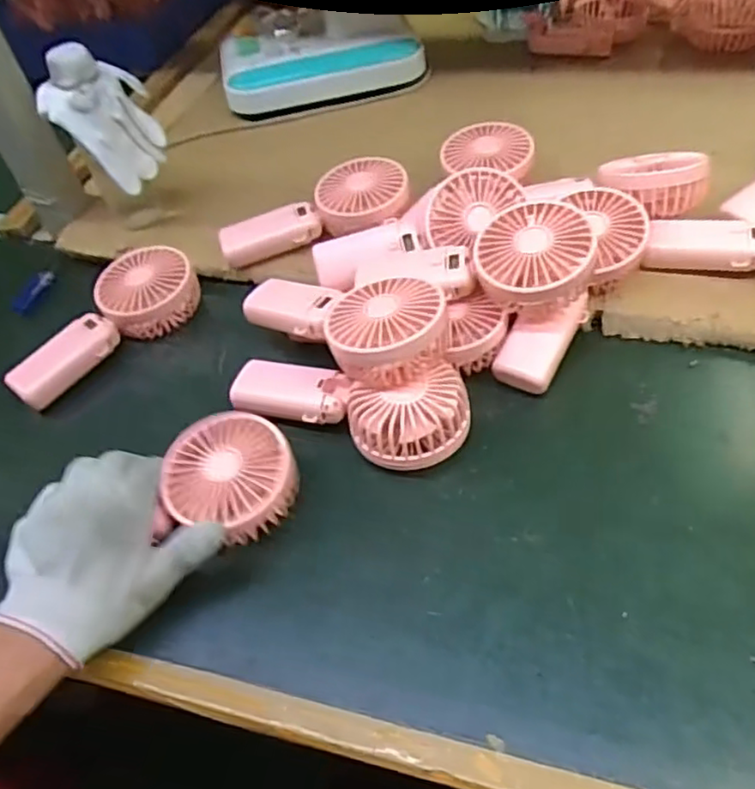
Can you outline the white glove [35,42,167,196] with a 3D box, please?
[{"bbox_3d":[-0.238,-0.236,0.554,0.090,0.101,0.076,-23,51,-11],"label":"white glove"}]

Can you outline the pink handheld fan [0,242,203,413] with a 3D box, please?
[{"bbox_3d":[-0.237,-0.063,0.552,0.074,0.040,0.179,34,64,29],"label":"pink handheld fan"}]

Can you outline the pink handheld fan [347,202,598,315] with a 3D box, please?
[{"bbox_3d":[0.076,-0.101,0.503,0.179,0.057,0.094,1,51,23],"label":"pink handheld fan"}]

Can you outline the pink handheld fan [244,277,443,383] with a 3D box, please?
[{"bbox_3d":[-0.025,-0.059,0.491,0.179,0.044,0.092,18,54,36],"label":"pink handheld fan"}]

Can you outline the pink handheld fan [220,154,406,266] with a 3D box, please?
[{"bbox_3d":[-0.058,-0.168,0.610,0.178,0.054,0.078,-13,52,-2],"label":"pink handheld fan"}]

